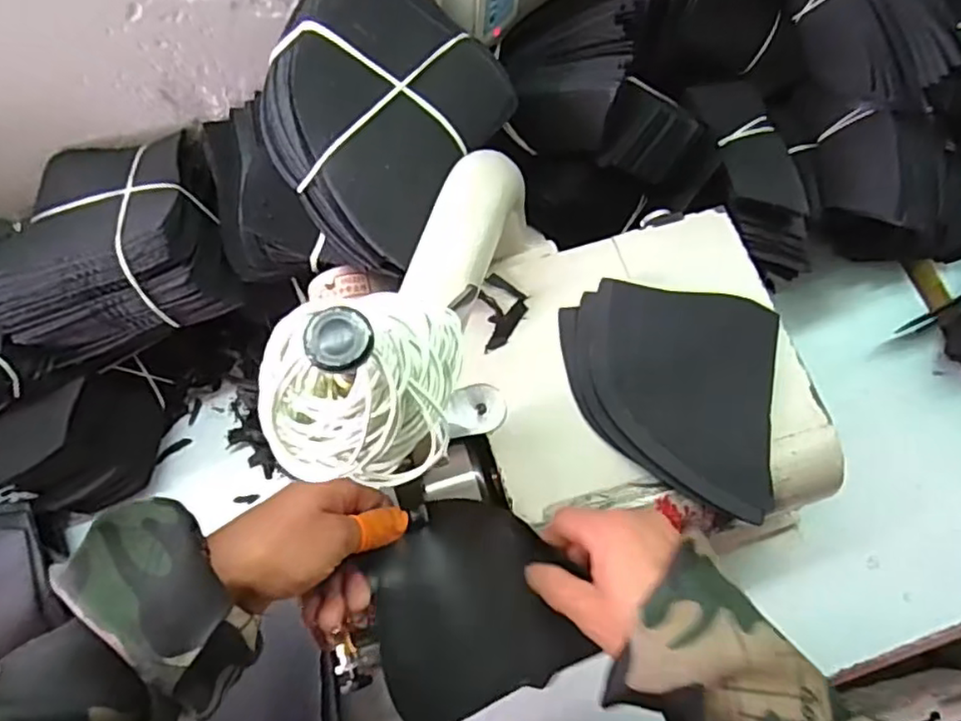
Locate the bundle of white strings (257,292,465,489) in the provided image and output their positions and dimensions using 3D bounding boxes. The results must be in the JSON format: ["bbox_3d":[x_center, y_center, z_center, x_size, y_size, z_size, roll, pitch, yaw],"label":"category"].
[{"bbox_3d":[-0.047,0.006,0.234,0.073,0.062,0.070,5,73,2],"label":"bundle of white strings"}]

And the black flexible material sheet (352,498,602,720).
[{"bbox_3d":[-0.007,0.141,0.379,0.110,0.026,0.113,-19,74,-5],"label":"black flexible material sheet"}]

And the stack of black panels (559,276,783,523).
[{"bbox_3d":[0.125,0.020,0.435,0.140,0.011,0.145,8,73,4],"label":"stack of black panels"}]

